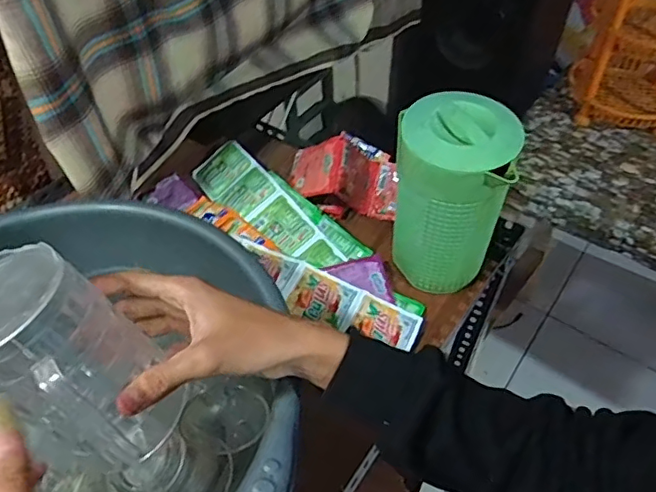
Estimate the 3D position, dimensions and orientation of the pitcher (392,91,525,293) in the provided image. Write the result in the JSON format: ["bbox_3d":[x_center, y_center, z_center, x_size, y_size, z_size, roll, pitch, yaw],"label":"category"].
[{"bbox_3d":[0.119,-0.045,0.579,0.102,0.191,0.089,13,51,11],"label":"pitcher"}]

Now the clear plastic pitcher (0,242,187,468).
[{"bbox_3d":[-0.150,0.078,0.345,0.079,0.141,0.083,-4,46,25],"label":"clear plastic pitcher"}]

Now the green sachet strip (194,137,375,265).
[{"bbox_3d":[-0.067,-0.051,0.686,0.252,0.044,0.075,34,57,26],"label":"green sachet strip"}]

